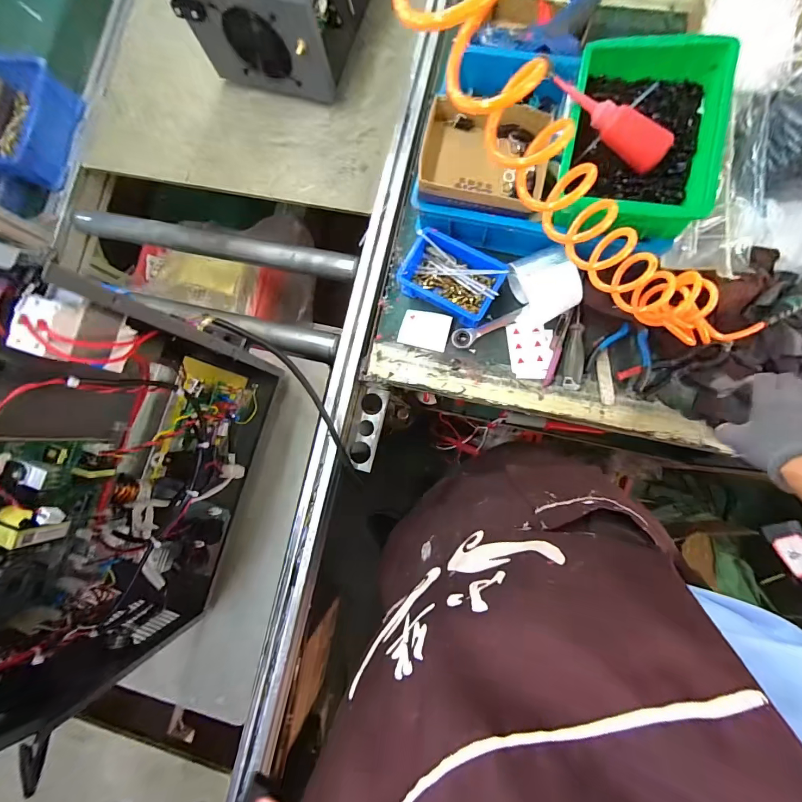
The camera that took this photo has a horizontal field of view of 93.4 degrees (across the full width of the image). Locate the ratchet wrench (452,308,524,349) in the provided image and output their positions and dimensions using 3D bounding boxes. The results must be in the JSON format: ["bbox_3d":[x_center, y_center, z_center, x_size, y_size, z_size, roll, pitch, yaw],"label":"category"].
[{"bbox_3d":[0.140,-0.115,0.611,0.116,0.014,0.031,-19,83,4],"label":"ratchet wrench"}]

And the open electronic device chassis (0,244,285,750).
[{"bbox_3d":[-0.329,0.115,0.434,0.109,0.405,0.421,17,86,7],"label":"open electronic device chassis"}]

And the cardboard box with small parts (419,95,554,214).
[{"bbox_3d":[0.124,-0.365,0.556,0.177,0.035,0.148,10,85,7],"label":"cardboard box with small parts"}]

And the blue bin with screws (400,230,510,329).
[{"bbox_3d":[0.080,-0.193,0.599,0.150,0.058,0.099,31,88,8],"label":"blue bin with screws"}]

